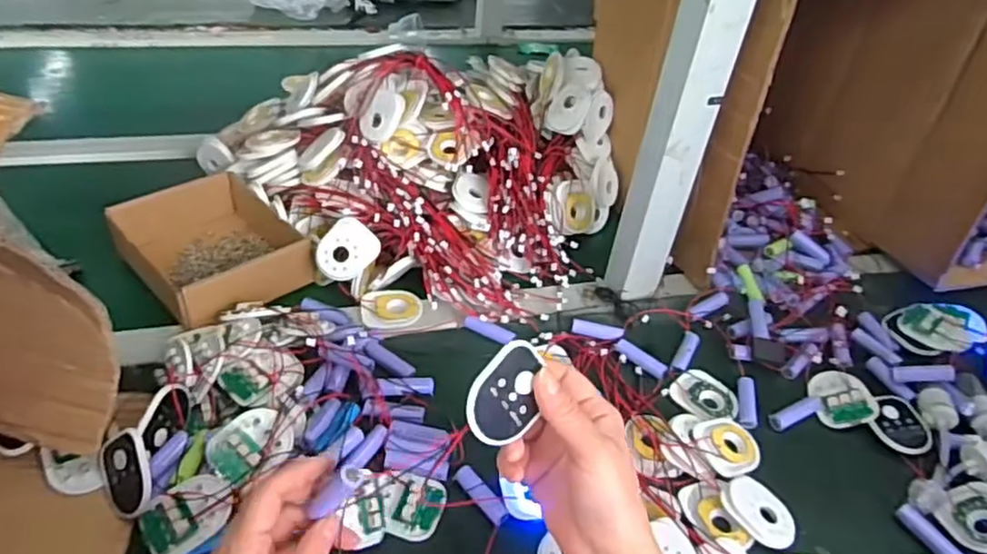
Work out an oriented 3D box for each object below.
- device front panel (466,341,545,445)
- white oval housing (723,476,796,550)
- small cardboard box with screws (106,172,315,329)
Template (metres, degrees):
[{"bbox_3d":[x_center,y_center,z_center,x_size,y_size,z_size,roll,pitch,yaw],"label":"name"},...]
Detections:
[{"bbox_3d":[0.008,0.067,0.383,0.009,0.043,0.058,5,55,54],"label":"device front panel"},{"bbox_3d":[0.206,0.177,0.510,0.049,0.008,0.057,-26,51,-32],"label":"white oval housing"},{"bbox_3d":[-0.270,-0.030,0.669,0.178,0.057,0.158,33,45,30],"label":"small cardboard box with screws"}]

